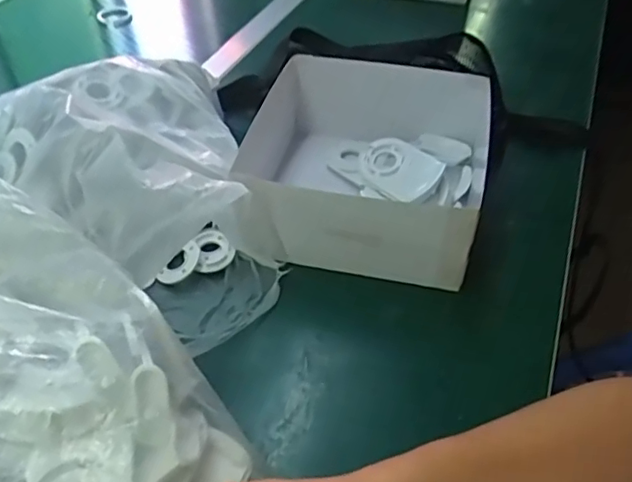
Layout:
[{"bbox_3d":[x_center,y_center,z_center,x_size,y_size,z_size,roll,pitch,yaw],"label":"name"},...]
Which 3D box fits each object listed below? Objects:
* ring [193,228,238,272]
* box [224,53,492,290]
[{"bbox_3d":[-0.093,0.009,0.516,0.036,0.012,0.039,0,62,1],"label":"ring"},{"bbox_3d":[0.054,-0.077,0.552,0.204,0.097,0.220,10,45,10],"label":"box"}]

